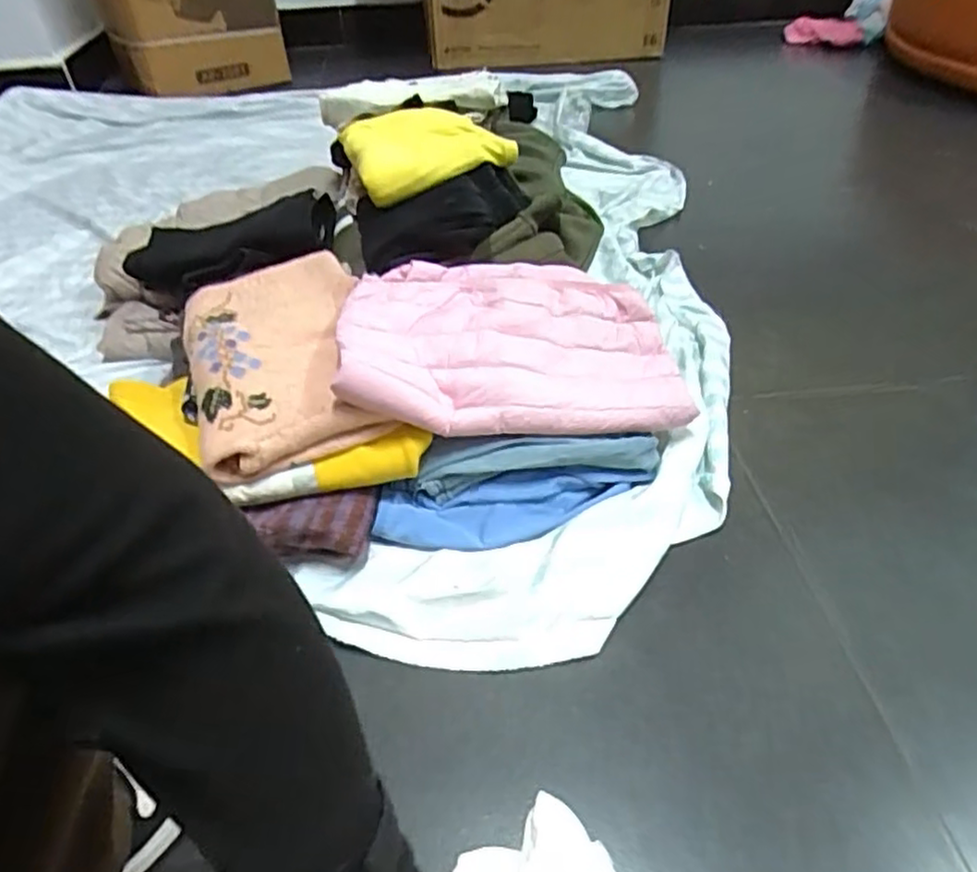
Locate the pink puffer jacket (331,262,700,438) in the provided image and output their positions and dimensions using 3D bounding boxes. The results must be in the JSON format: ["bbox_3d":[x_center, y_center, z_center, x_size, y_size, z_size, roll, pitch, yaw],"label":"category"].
[{"bbox_3d":[0.029,-0.100,0.746,0.360,0.078,0.225,0,40,-5],"label":"pink puffer jacket"}]

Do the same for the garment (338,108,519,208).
[{"bbox_3d":[-0.087,-0.374,0.914,0.193,0.049,0.181,-19,44,-18],"label":"garment"}]

